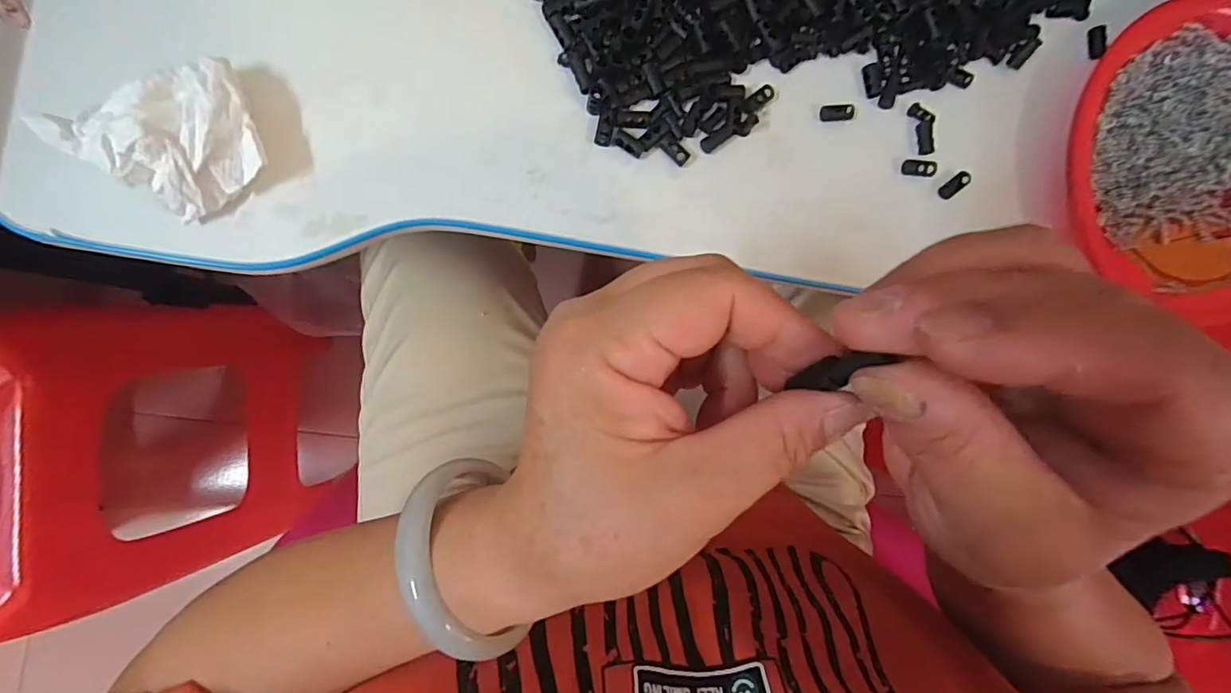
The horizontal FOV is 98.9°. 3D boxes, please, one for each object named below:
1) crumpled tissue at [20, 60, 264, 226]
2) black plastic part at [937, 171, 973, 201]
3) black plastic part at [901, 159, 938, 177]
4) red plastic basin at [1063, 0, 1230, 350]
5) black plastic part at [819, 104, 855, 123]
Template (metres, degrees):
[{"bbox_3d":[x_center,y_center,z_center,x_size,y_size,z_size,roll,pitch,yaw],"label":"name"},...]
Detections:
[{"bbox_3d":[-0.214,-0.095,0.252,0.085,0.033,0.063,-28,94,-8],"label":"crumpled tissue"},{"bbox_3d":[0.209,-0.099,0.324,0.022,0.005,0.009,-39,95,-7],"label":"black plastic part"},{"bbox_3d":[0.186,-0.109,0.321,0.022,0.005,0.009,3,89,-9],"label":"black plastic part"},{"bbox_3d":[0.394,-0.116,0.329,0.233,0.045,0.217,30,85,-7],"label":"red plastic basin"},{"bbox_3d":[0.133,-0.139,0.314,0.022,0.005,0.009,-6,91,-9],"label":"black plastic part"}]

